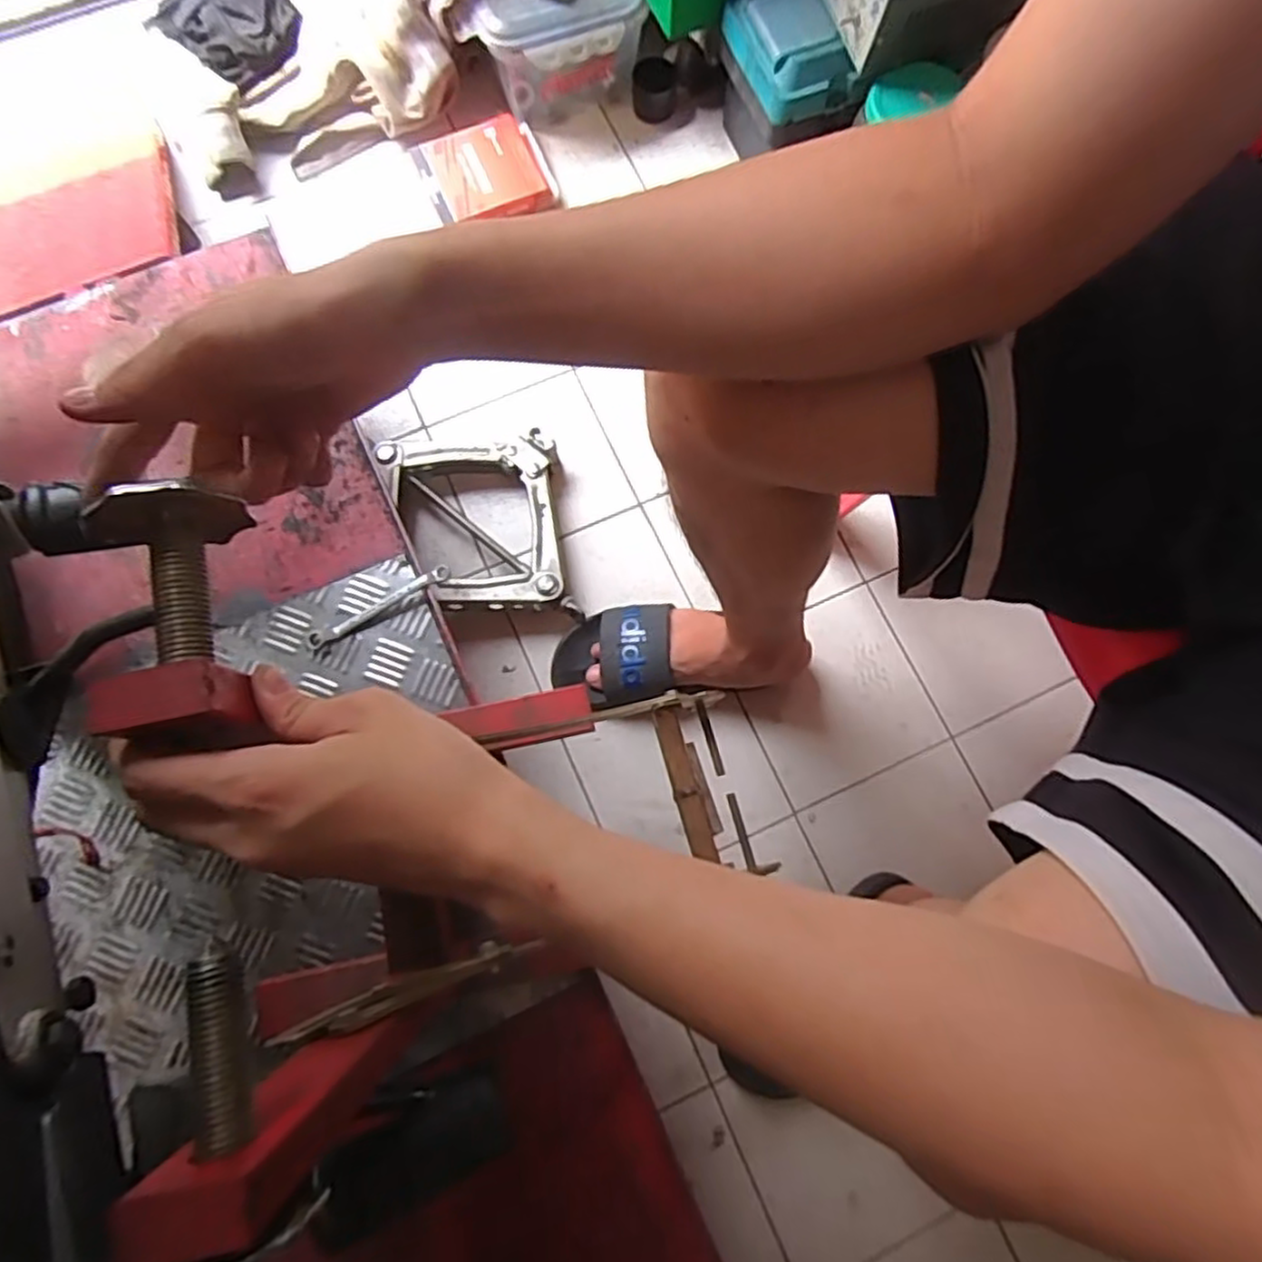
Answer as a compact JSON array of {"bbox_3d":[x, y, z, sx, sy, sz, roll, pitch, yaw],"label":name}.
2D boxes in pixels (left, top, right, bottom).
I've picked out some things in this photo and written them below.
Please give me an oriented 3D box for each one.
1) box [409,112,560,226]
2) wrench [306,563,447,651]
[{"bbox_3d":[-0.192,-0.613,0.957,0.165,0.030,0.135,-25,79,-6],"label":"box"},{"bbox_3d":[-0.230,-0.024,0.648,0.141,0.008,0.016,-28,79,-7],"label":"wrench"}]

